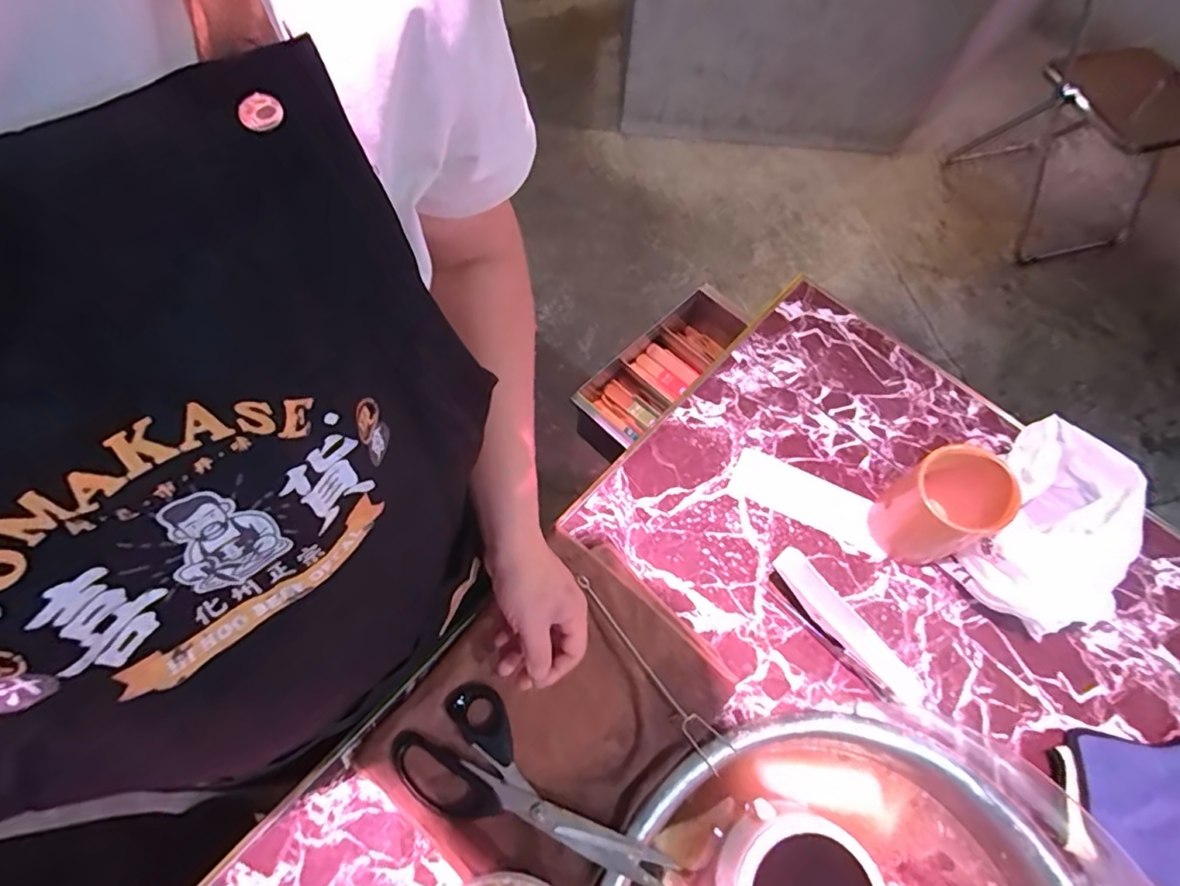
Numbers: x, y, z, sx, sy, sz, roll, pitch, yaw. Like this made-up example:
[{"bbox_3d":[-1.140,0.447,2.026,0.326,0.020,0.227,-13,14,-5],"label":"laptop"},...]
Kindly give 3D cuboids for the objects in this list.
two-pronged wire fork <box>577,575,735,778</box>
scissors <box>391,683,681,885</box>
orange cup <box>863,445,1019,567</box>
[{"bbox_3d":[0.054,0.209,0.540,0.026,0.006,0.209,-35,72,-17],"label":"two-pronged wire fork"},{"bbox_3d":[-0.053,0.307,0.486,0.238,0.019,0.095,34,68,12],"label":"scissors"},{"bbox_3d":[0.334,0.066,0.563,0.073,0.127,0.087,-18,68,-11],"label":"orange cup"}]

